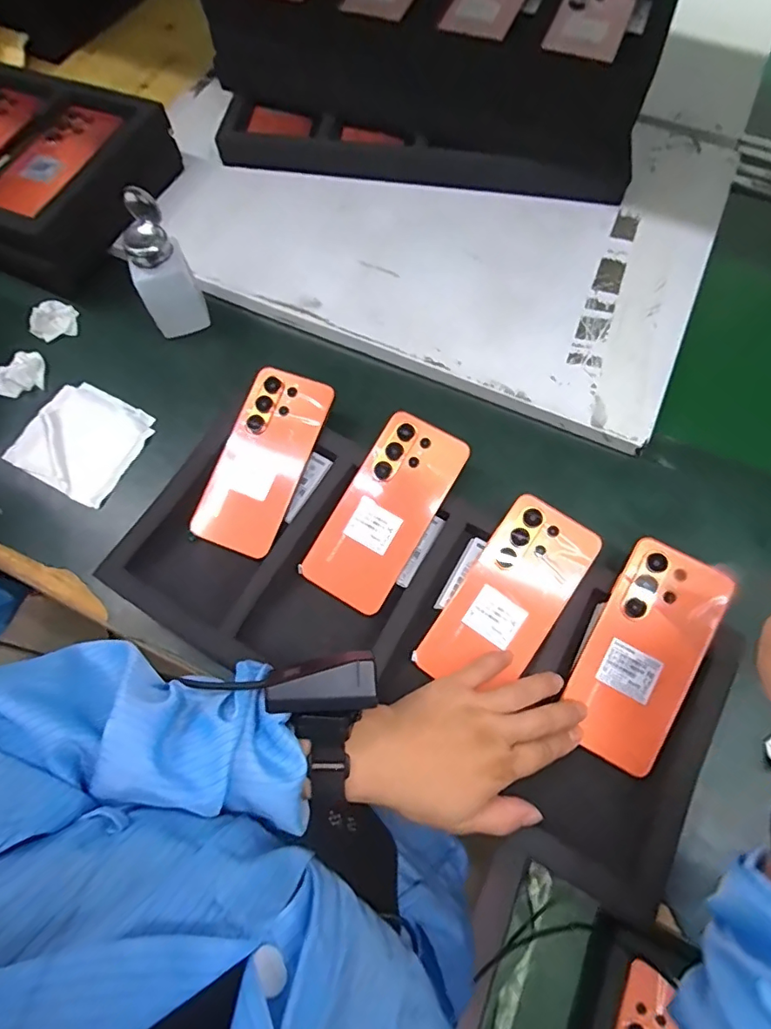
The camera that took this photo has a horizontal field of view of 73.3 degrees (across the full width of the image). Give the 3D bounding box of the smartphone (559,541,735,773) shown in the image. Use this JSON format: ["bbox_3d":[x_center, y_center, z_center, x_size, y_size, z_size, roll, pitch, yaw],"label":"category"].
[{"bbox_3d":[0.198,0.106,0.398,0.079,0.009,0.166,24,83,9],"label":"smartphone"}]

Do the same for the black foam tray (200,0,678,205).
[{"bbox_3d":[0.054,-0.524,0.599,0.479,0.142,0.247,7,67,3],"label":"black foam tray"}]

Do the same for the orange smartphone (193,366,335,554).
[{"bbox_3d":[-0.113,-0.050,0.475,0.077,0.008,0.170,20,80,4],"label":"orange smartphone"}]

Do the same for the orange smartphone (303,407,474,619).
[{"bbox_3d":[0.001,-0.004,0.455,0.079,0.009,0.170,31,84,12],"label":"orange smartphone"}]

